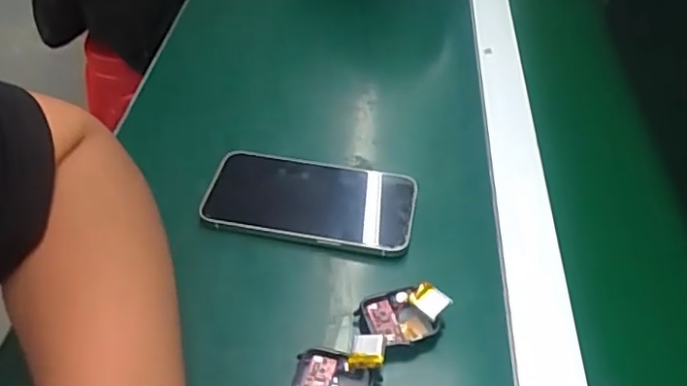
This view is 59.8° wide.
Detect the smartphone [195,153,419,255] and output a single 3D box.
[{"bbox_3d":[-0.022,0.003,0.419,0.143,0.014,0.072,13,48,7],"label":"smartphone"}]

